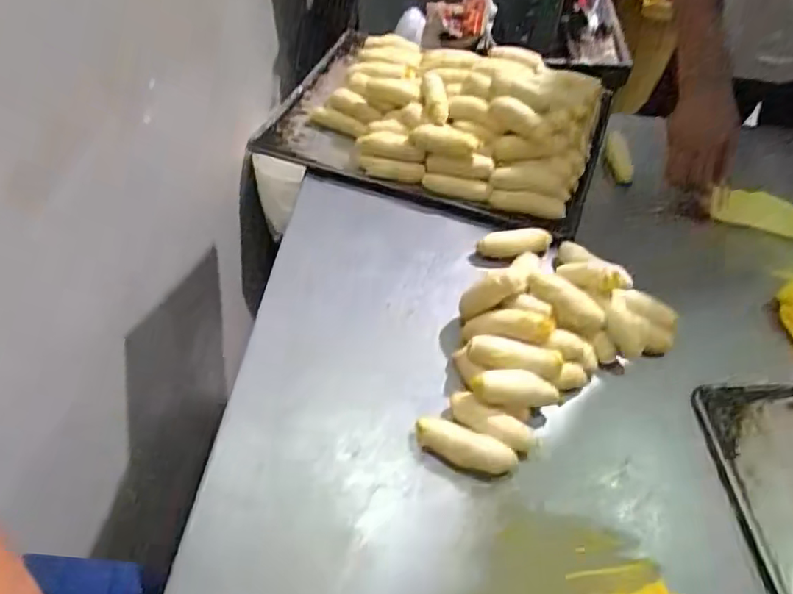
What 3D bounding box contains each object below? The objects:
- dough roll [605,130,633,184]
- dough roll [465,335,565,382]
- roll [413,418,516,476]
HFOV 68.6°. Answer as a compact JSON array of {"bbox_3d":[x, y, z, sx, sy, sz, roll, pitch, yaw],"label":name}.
[{"bbox_3d":[0.307,-0.192,0.798,0.028,0.028,0.071,-17,95,-10],"label":"dough roll"},{"bbox_3d":[0.115,0.062,0.574,0.090,0.027,0.032,16,54,12],"label":"dough roll"},{"bbox_3d":[0.063,0.142,0.545,0.095,0.031,0.027,21,56,15],"label":"roll"}]

